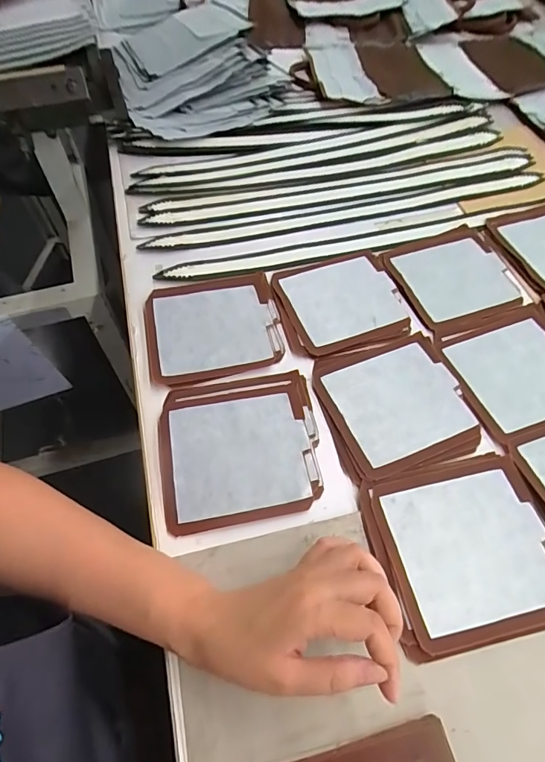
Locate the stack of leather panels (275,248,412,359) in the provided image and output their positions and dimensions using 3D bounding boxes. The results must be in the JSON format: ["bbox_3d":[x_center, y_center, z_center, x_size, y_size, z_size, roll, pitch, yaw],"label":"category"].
[{"bbox_3d":[0.075,-0.093,0.503,0.133,0.012,0.132,-14,58,-6],"label":"stack of leather panels"}]

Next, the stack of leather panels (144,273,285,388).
[{"bbox_3d":[-0.065,-0.059,0.481,0.142,0.009,0.131,-13,58,-5],"label":"stack of leather panels"}]

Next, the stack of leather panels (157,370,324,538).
[{"bbox_3d":[-0.030,0.058,0.405,0.143,0.008,0.139,-10,58,-4],"label":"stack of leather panels"}]

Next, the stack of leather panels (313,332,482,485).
[{"bbox_3d":[0.118,0.021,0.432,0.134,0.008,0.138,-15,58,-6],"label":"stack of leather panels"}]

